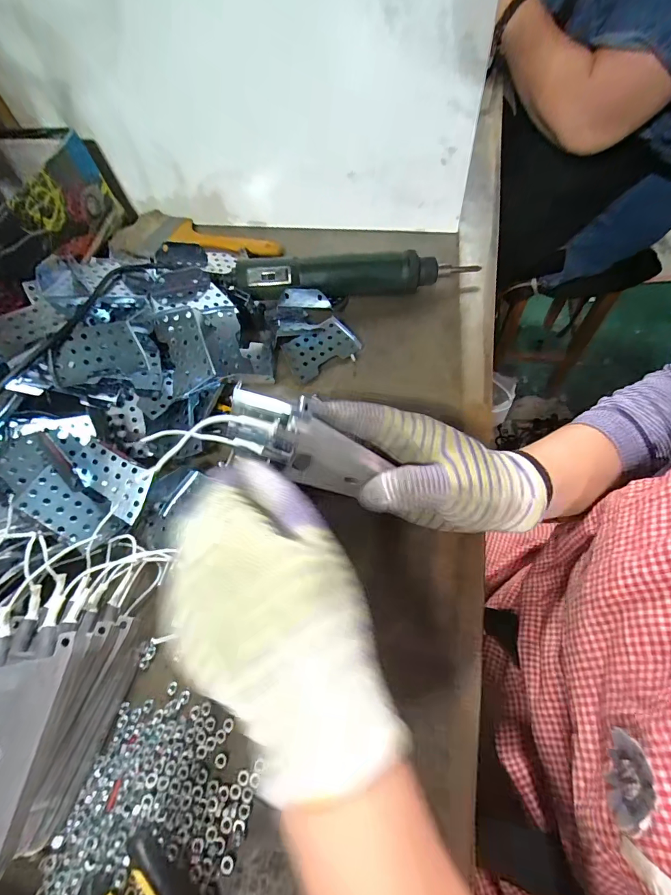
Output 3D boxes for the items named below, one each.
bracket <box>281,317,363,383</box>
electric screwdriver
[{"bbox_3d":[-0.014,-0.097,0.375,0.069,0.009,0.043,-35,84,-12],"label":"bracket"},{"bbox_3d":[0.024,-0.176,0.399,0.238,0.049,0.034,-7,61,1],"label":"electric screwdriver"}]

